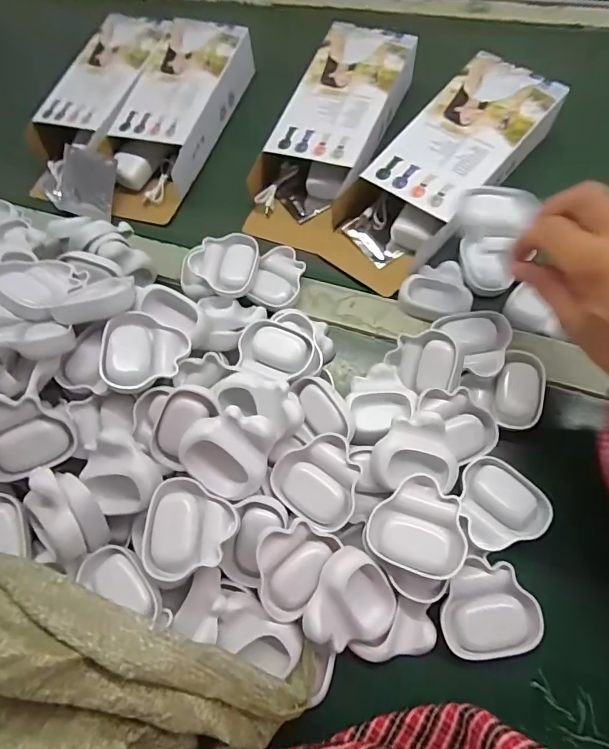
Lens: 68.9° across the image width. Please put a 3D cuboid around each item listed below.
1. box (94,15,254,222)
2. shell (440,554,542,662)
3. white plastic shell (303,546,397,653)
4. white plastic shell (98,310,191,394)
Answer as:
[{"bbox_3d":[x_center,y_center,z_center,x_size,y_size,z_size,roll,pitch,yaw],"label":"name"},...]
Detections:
[{"bbox_3d":[-0.153,-0.296,0.513,0.096,0.067,0.245,19,70,10],"label":"box"},{"bbox_3d":[0.123,0.157,0.300,0.060,0.019,0.060,-15,68,-3],"label":"shell"},{"bbox_3d":[0.034,0.152,0.295,0.054,0.030,0.060,21,70,11],"label":"white plastic shell"},{"bbox_3d":[-0.120,-0.014,0.332,0.060,0.020,0.060,7,63,-13],"label":"white plastic shell"}]

